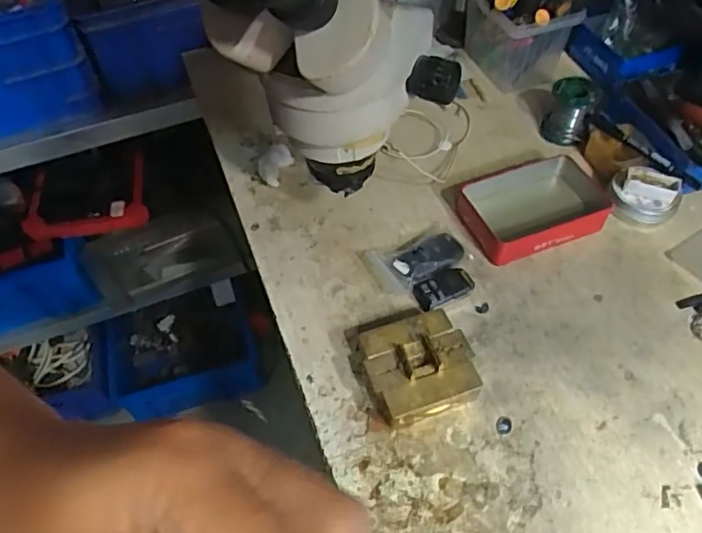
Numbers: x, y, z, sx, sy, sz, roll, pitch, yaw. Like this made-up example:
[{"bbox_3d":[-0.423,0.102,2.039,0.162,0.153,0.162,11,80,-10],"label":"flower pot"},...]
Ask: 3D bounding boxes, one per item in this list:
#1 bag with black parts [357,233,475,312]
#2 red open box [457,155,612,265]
[{"bbox_3d":[0.066,0.003,0.538,0.094,0.025,0.079,-12,54,-6],"label":"bag with black parts"},{"bbox_3d":[0.189,-0.063,0.575,0.148,0.031,0.093,-16,54,-9],"label":"red open box"}]

